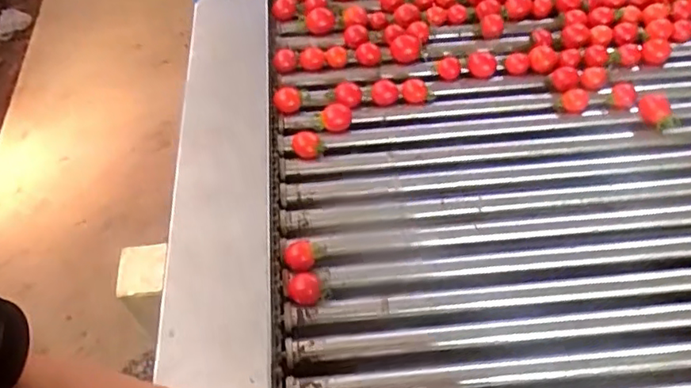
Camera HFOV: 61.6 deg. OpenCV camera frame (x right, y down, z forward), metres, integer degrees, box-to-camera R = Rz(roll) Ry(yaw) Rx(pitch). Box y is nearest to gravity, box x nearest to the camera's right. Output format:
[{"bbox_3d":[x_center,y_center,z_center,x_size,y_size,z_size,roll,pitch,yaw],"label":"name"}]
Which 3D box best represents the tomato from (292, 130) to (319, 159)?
[{"bbox_3d":[-0.039,-0.048,0.581,0.026,0.024,0.021,-10,44,-4],"label":"tomato"}]

